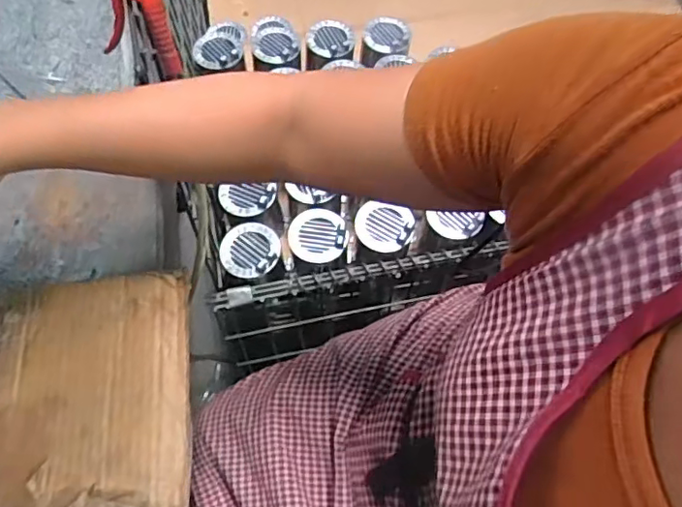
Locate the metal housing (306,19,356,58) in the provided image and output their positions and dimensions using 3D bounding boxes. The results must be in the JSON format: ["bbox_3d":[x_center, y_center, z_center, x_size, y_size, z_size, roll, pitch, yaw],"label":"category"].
[{"bbox_3d":[-0.016,-0.393,1.041,0.083,0.025,0.095,9,64,4],"label":"metal housing"}]

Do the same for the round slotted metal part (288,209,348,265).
[{"bbox_3d":[-0.034,-0.024,0.861,0.083,0.022,0.075,27,85,3],"label":"round slotted metal part"}]

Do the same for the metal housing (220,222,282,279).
[{"bbox_3d":[-0.134,-0.006,0.859,0.087,0.016,0.084,0,64,0],"label":"metal housing"}]

